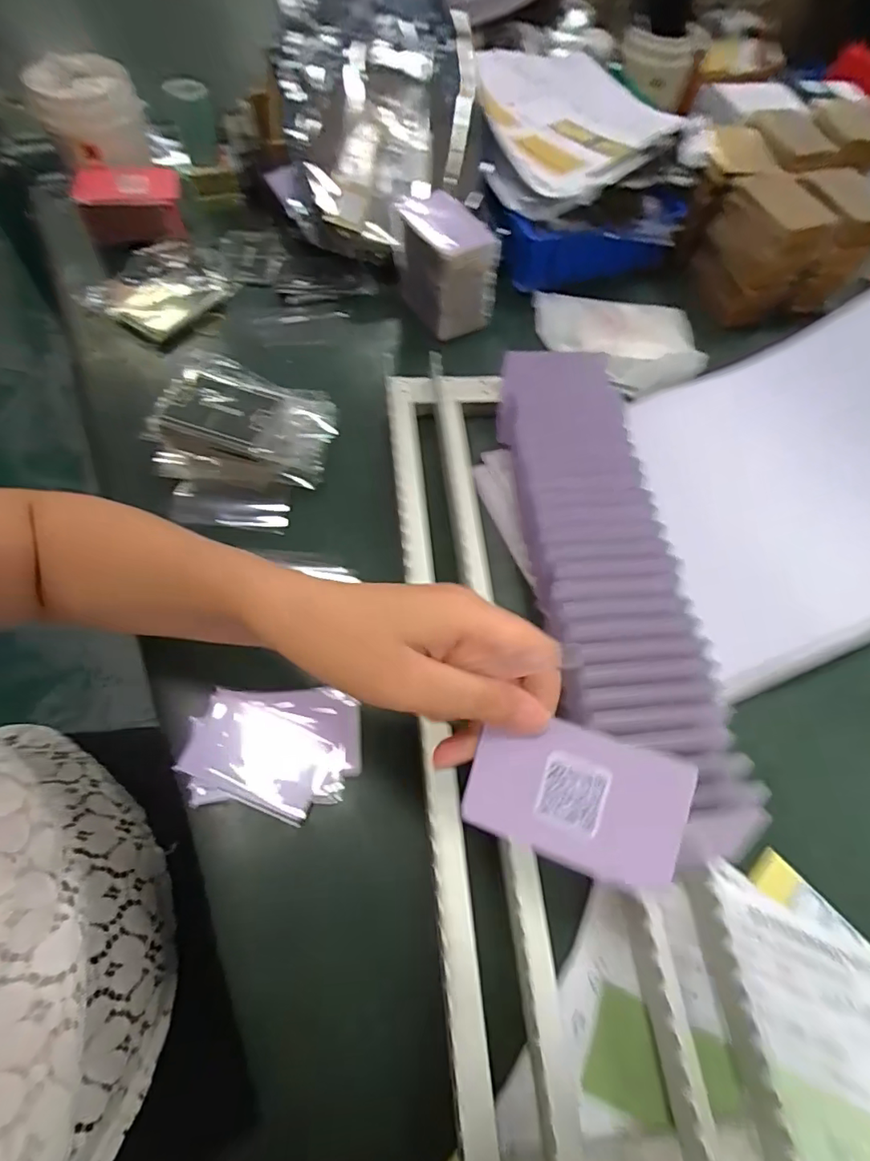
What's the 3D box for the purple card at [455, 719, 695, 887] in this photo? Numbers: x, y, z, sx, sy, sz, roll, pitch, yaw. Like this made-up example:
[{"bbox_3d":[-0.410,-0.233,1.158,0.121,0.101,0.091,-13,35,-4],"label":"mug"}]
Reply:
[{"bbox_3d":[0.057,0.089,0.224,0.084,0.004,0.053,14,87,17],"label":"purple card"}]

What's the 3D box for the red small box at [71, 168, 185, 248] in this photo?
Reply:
[{"bbox_3d":[-0.327,-0.393,0.574,0.112,0.048,0.042,3,63,-3],"label":"red small box"}]

